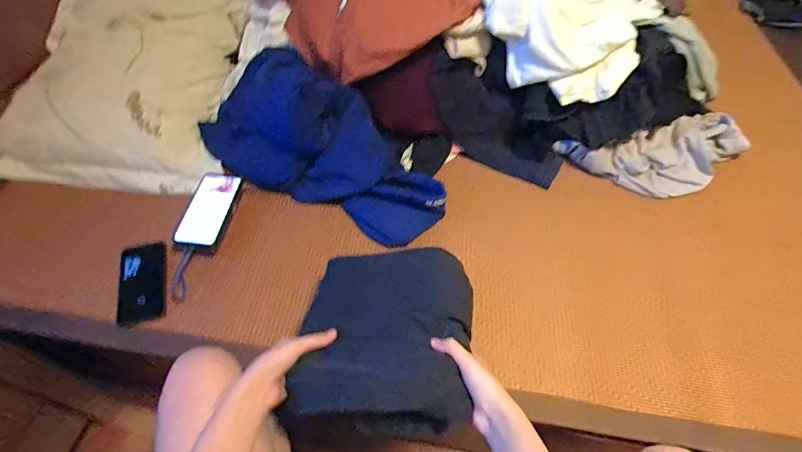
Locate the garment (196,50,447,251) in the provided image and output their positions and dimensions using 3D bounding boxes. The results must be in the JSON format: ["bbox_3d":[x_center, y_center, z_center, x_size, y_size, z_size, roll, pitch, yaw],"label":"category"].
[{"bbox_3d":[-0.161,-0.172,0.826,0.548,0.163,0.220,27,58,17],"label":"garment"}]

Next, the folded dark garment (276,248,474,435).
[{"bbox_3d":[-0.022,0.144,0.568,0.226,0.047,0.245,6,54,4],"label":"folded dark garment"}]

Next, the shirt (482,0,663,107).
[{"bbox_3d":[0.279,-0.463,0.792,0.417,0.273,0.270,20,56,13],"label":"shirt"}]

